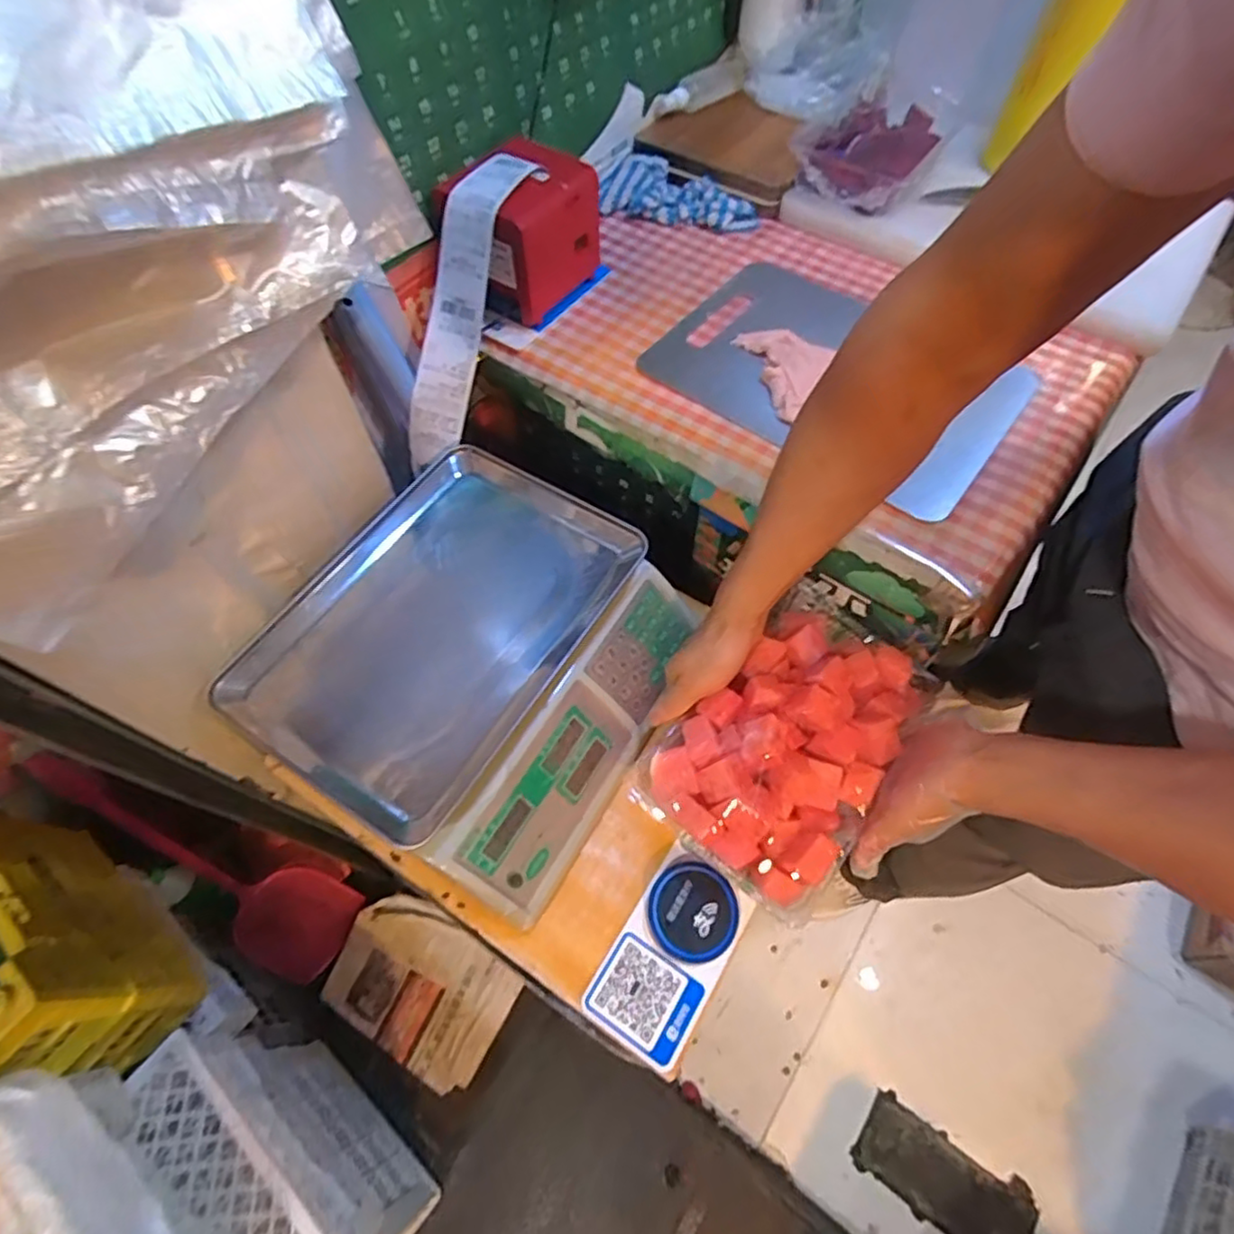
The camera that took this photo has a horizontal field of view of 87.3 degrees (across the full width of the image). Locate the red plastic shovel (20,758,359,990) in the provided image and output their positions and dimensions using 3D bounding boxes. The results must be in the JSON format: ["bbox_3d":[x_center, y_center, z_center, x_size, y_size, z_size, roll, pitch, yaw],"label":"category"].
[{"bbox_3d":[-0.634,0.371,0.989,0.513,0.043,0.152,45,65,-17],"label":"red plastic shovel"}]

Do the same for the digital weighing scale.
[{"bbox_3d":[-0.124,0.036,0.597,0.315,0.107,0.337,28,65,16],"label":"digital weighing scale"}]

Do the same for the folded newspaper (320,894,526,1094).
[{"bbox_3d":[-0.318,0.594,1.031,0.287,0.049,0.183,28,65,16],"label":"folded newspaper"}]

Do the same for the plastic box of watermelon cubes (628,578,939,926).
[{"bbox_3d":[0.153,0.101,0.570,0.177,0.093,0.256,36,67,19],"label":"plastic box of watermelon cubes"}]

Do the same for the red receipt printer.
[{"bbox_3d":[-0.097,-0.400,0.672,0.116,0.108,0.149,39,68,20],"label":"red receipt printer"}]

